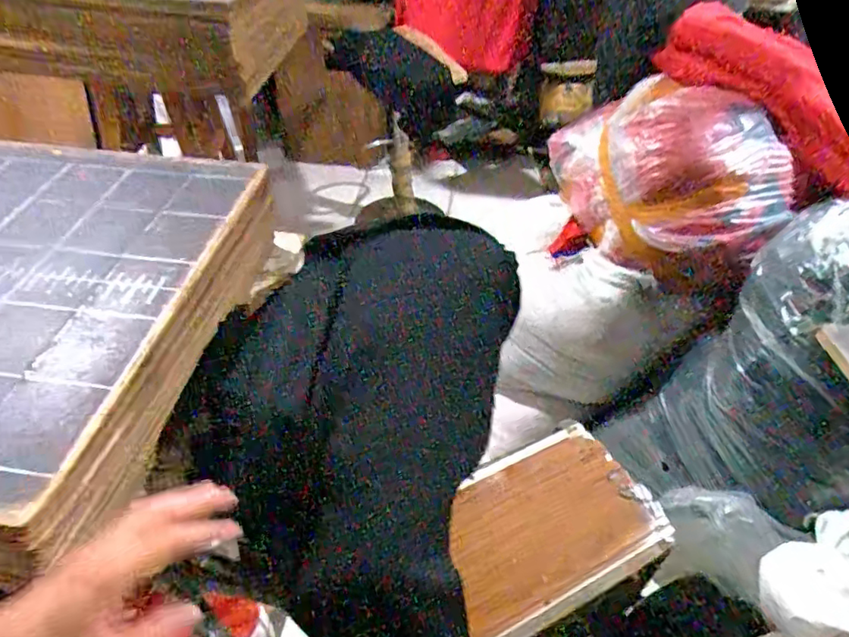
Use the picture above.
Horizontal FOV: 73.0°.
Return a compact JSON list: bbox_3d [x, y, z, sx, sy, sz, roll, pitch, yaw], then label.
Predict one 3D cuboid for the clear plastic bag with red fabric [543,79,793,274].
[{"bbox_3d":[0.474,-0.320,1.173,0.275,0.283,0.467,-12,46,-14],"label":"clear plastic bag with red fabric"}]

